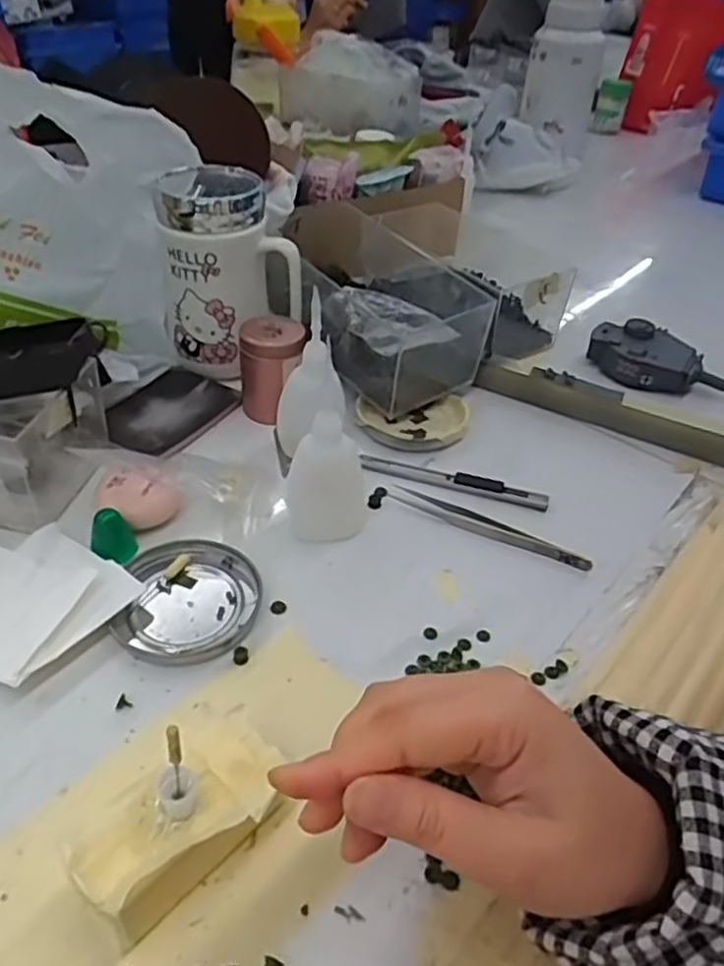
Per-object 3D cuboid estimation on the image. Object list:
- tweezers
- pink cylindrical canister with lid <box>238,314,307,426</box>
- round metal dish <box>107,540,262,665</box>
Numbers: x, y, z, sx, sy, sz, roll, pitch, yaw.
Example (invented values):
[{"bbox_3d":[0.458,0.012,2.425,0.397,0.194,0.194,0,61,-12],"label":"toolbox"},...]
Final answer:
[{"bbox_3d":[0.075,0.026,0.434,0.127,0.009,0.012,24,43,22],"label":"tweezers"},{"bbox_3d":[-0.063,-0.079,0.502,0.044,0.067,0.036,-1,39,-7],"label":"pink cylindrical canister with lid"},{"bbox_3d":[-0.091,0.061,0.379,0.071,0.009,0.075,3,39,-2],"label":"round metal dish"}]

